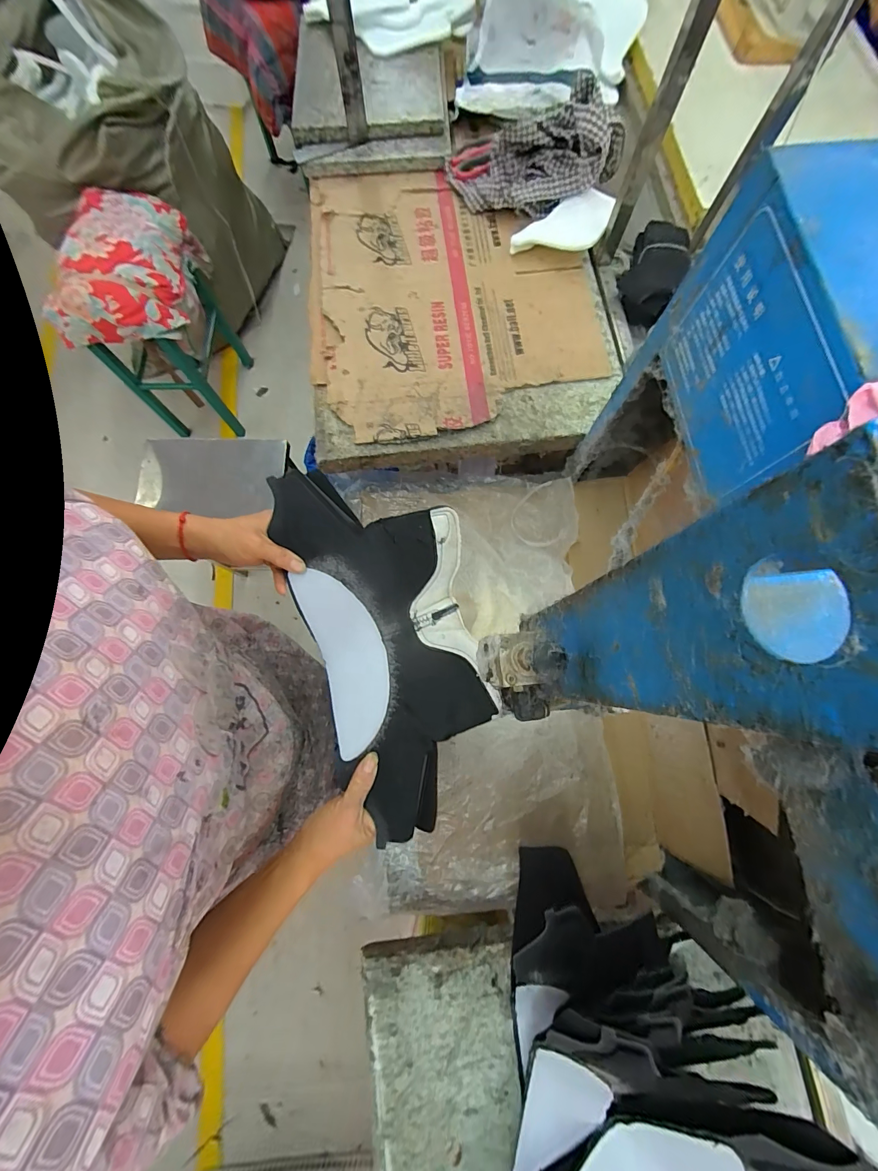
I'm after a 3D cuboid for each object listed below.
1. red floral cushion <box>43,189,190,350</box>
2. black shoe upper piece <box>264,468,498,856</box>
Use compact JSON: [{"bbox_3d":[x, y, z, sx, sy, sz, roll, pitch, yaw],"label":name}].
[{"bbox_3d":[-0.846,-0.836,1.030,0.317,0.117,0.364,-2,77,-1],"label":"red floral cushion"},{"bbox_3d":[-0.049,0.056,0.410,0.194,0.090,0.364,-11,78,-3],"label":"black shoe upper piece"}]

